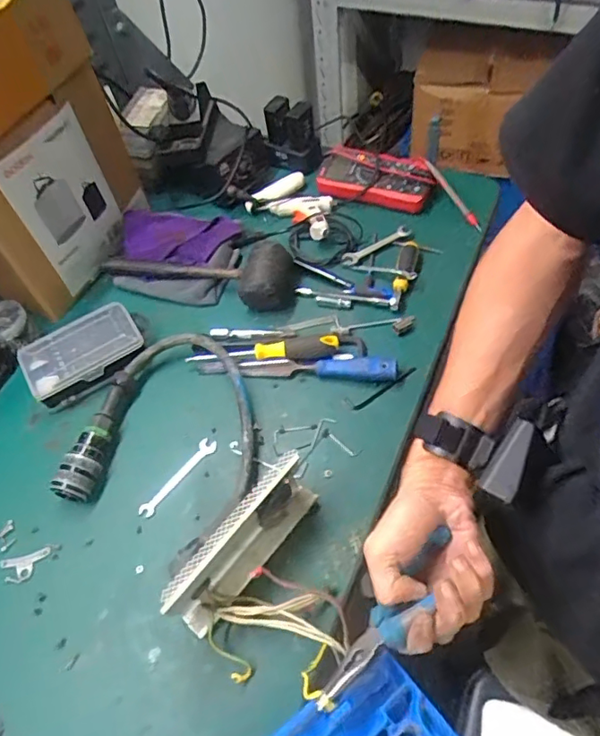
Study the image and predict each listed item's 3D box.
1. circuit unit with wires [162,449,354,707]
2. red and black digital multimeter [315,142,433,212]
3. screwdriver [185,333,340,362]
[{"bbox_3d":[-0.016,0.219,0.561,0.156,0.104,0.197,35,66,24],"label":"circuit unit with wires"},{"bbox_3d":[0.123,-0.314,0.899,0.186,0.035,0.090,15,63,10],"label":"red and black digital multimeter"},{"bbox_3d":[-0.051,-0.022,0.755,0.208,0.027,0.035,-11,56,0],"label":"screwdriver"}]

